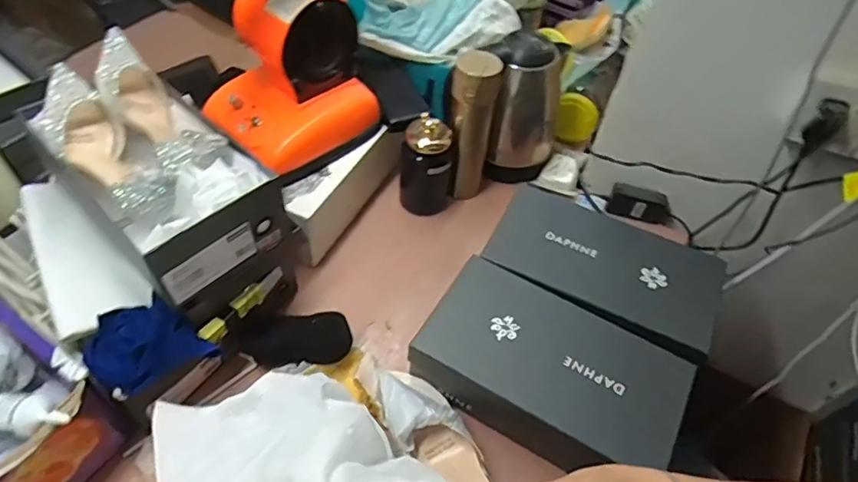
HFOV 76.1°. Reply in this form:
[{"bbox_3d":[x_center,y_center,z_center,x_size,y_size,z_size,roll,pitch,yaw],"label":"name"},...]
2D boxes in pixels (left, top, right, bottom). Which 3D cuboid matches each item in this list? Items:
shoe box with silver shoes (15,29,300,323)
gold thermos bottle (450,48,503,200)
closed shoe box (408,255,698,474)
[{"bbox_3d":[-0.320,-0.072,0.648,0.301,0.159,0.157,38,57,23],"label":"shoe box with silver shoes"},{"bbox_3d":[0.064,-0.168,0.840,0.072,0.238,0.072,12,51,4],"label":"gold thermos bottle"},{"bbox_3d":[0.141,0.158,0.659,0.291,0.089,0.171,29,54,17],"label":"closed shoe box"}]

